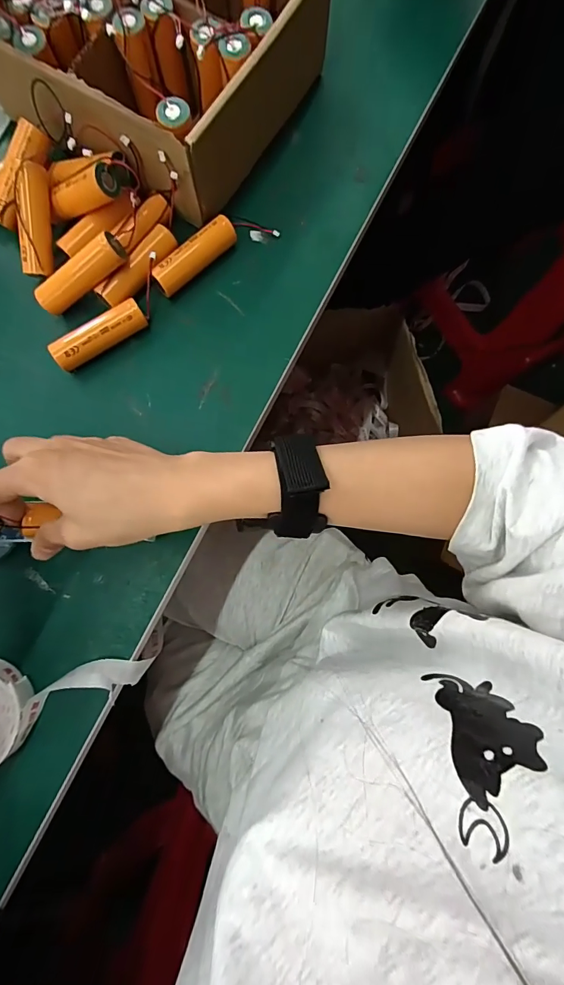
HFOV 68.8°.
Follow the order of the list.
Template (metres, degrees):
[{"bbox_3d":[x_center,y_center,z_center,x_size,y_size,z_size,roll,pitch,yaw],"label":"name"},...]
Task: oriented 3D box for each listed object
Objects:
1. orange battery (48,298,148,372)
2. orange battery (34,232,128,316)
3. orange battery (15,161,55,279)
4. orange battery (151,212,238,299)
[{"bbox_3d":[-0.135,-0.116,0.307,0.071,0.023,0.019,-32,84,-4],"label":"orange battery"},{"bbox_3d":[-0.146,-0.158,0.297,0.071,0.021,0.021,-31,84,11],"label":"orange battery"},{"bbox_3d":[-0.181,-0.199,0.303,0.020,0.016,0.072,4,102,0],"label":"orange battery"},{"bbox_3d":[-0.067,-0.180,0.317,0.073,0.021,0.019,-42,85,-5],"label":"orange battery"}]

